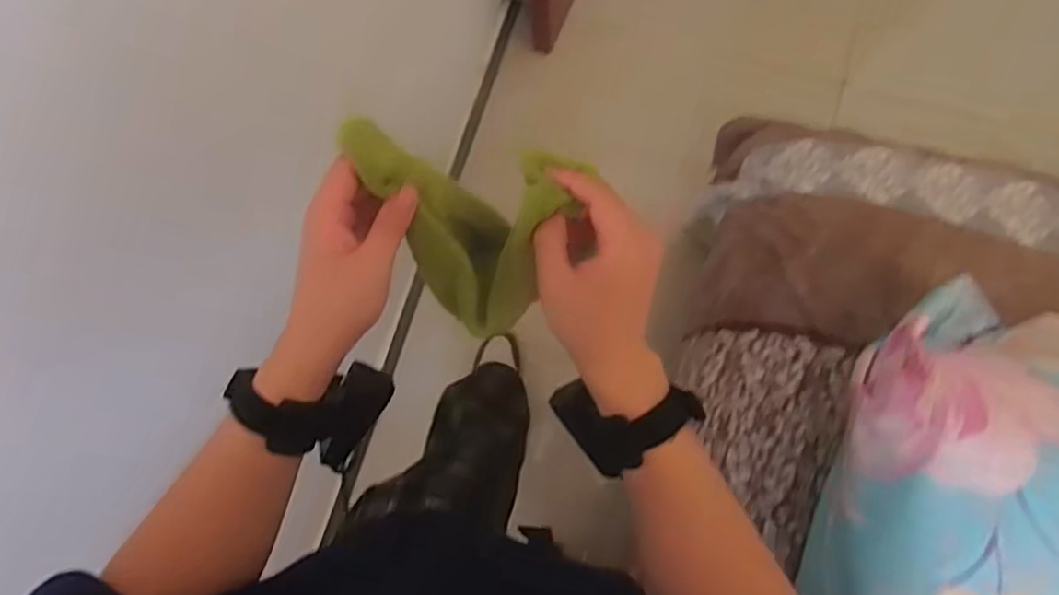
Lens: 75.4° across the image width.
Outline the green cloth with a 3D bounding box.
[{"bbox_3d":[-0.043,-0.039,0.437,0.130,0.102,0.105,4,79,1],"label":"green cloth"}]

